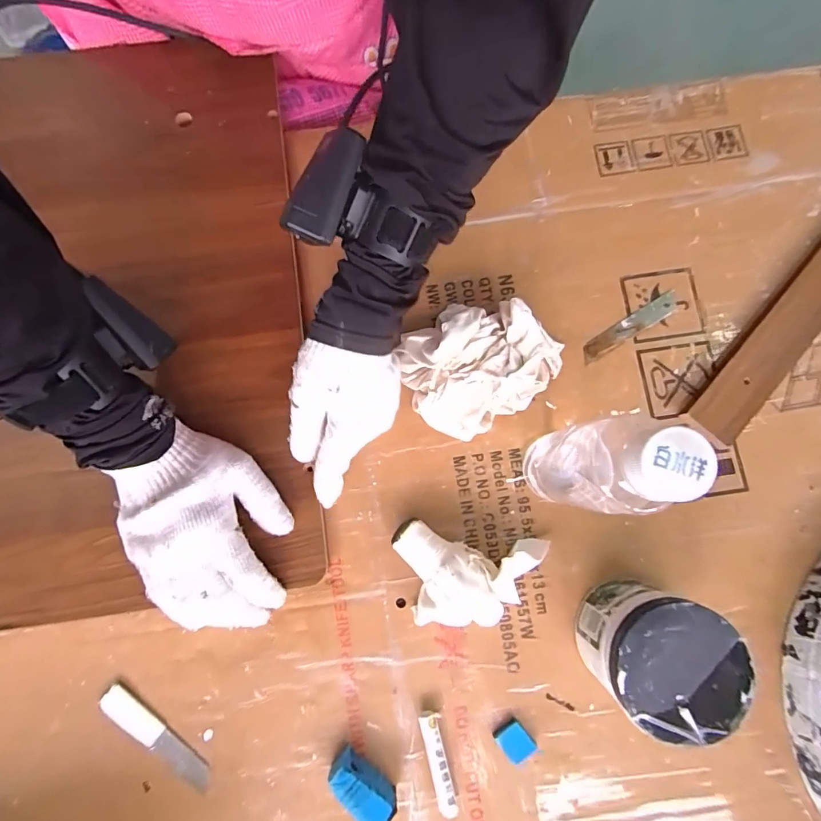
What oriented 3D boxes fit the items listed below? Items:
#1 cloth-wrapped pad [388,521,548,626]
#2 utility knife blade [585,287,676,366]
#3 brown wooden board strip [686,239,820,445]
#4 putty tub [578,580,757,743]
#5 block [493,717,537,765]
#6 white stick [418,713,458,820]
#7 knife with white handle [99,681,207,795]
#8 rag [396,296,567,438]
[{"bbox_3d":[0.042,0.124,0.335,0.111,0.040,0.066,9,80,3],"label":"cloth-wrapped pad"},{"bbox_3d":[0.190,-0.072,0.388,0.094,0.005,0.018,-31,78,-3],"label":"utility knife blade"},{"bbox_3d":[0.338,-0.091,0.380,0.043,0.016,0.280,40,83,7],"label":"brown wooden board strip"},{"bbox_3d":[0.163,0.163,0.304,0.078,0.077,0.078,0,80,1],"label":"putty tub"},{"bbox_3d":[0.078,0.248,0.333,0.023,0.005,0.026,-38,81,-6],"label":"block"},{"bbox_3d":[0.021,0.260,0.329,0.015,0.012,0.065,-14,80,-2],"label":"white stick"},{"bbox_3d":[-0.193,0.248,0.338,0.101,0.005,0.021,37,82,7],"label":"knife with white handle"},{"bbox_3d":[0.053,-0.044,0.357,0.123,0.053,0.107,-39,81,-6],"label":"rag"}]

